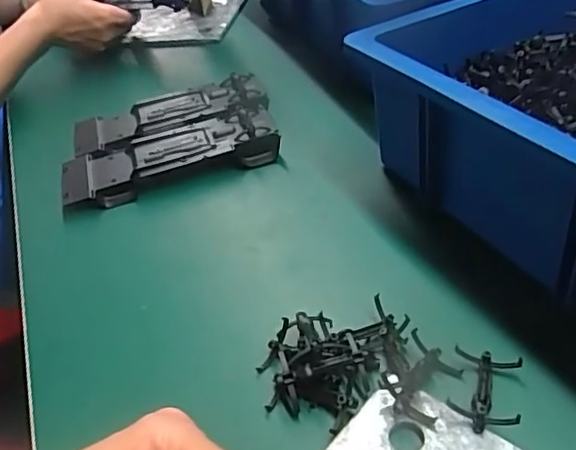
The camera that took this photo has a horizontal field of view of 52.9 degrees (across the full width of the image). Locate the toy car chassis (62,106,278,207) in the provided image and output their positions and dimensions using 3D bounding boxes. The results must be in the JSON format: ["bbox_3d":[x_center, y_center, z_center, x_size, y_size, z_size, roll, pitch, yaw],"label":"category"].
[{"bbox_3d":[-0.108,-0.064,0.526,0.189,0.034,0.072,-17,39,-10],"label":"toy car chassis"}]

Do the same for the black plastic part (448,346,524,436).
[{"bbox_3d":[0.105,0.086,0.306,0.035,0.009,0.051,8,42,20],"label":"black plastic part"}]

